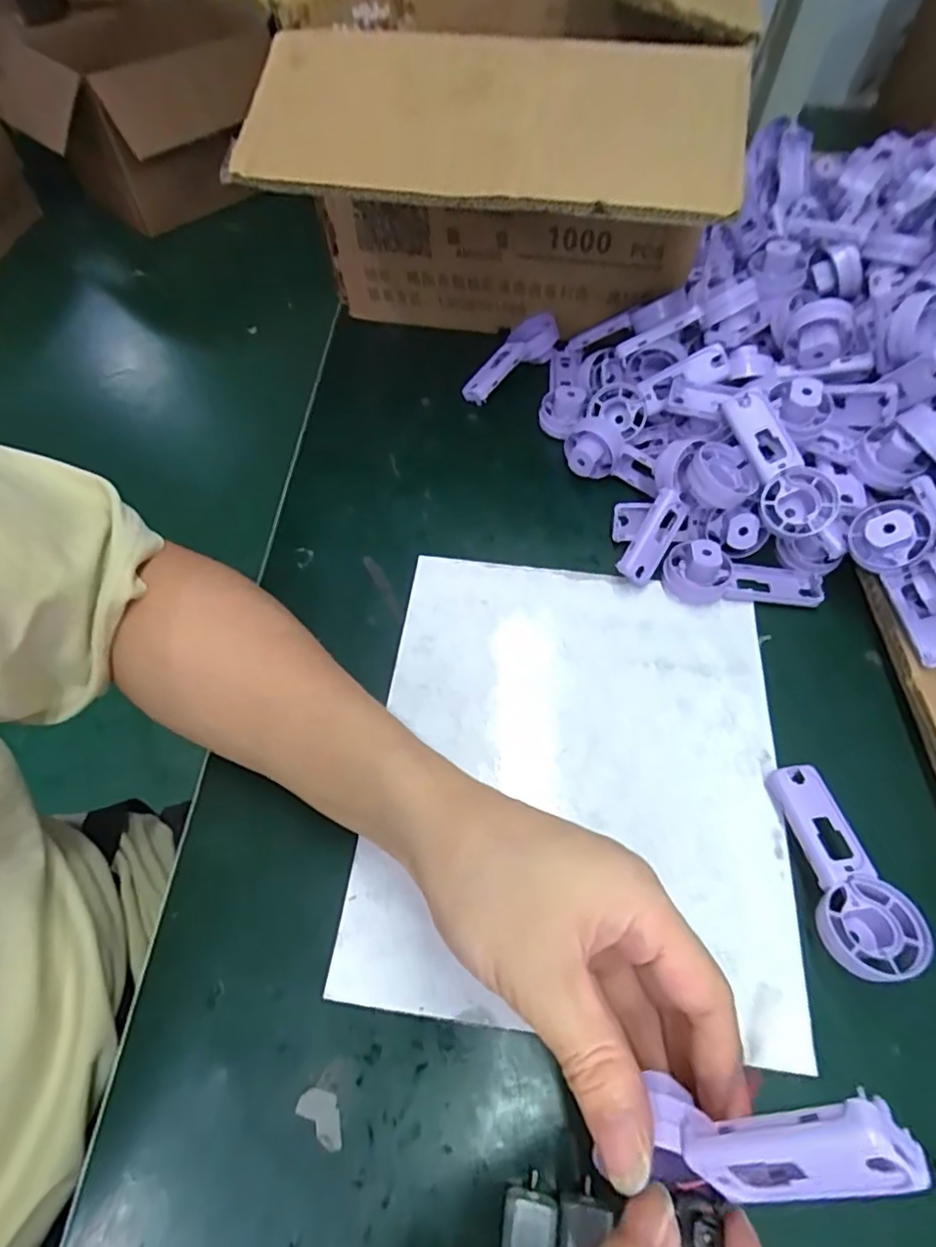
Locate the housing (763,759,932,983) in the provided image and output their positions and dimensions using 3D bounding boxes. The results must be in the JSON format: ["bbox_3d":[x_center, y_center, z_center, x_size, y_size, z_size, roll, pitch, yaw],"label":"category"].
[{"bbox_3d":[0.171,0.113,0.277,0.038,0.023,0.092,-12,59,-5],"label":"housing"}]

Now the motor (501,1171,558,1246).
[{"bbox_3d":[0.023,0.221,0.219,0.019,0.018,0.026,4,59,4],"label":"motor"}]

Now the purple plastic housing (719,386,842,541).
[{"bbox_3d":[0.182,-0.095,0.353,0.039,0.025,0.092,-29,85,13],"label":"purple plastic housing"}]

